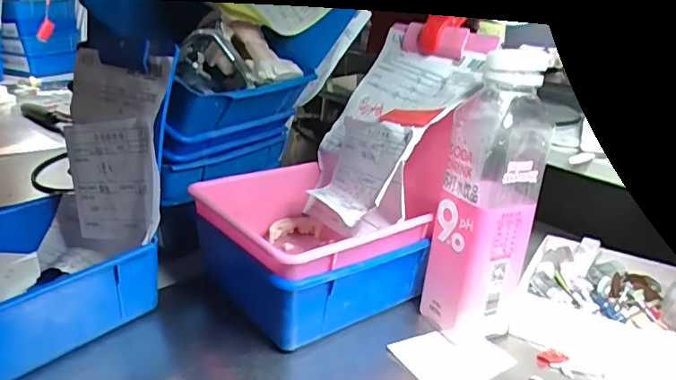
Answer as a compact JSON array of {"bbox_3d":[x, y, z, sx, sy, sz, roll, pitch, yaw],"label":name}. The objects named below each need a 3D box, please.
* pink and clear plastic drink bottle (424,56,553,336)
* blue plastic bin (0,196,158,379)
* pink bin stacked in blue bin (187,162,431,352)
[{"bbox_3d":[0.109,0.009,0.380,0.056,0.207,0.053,-10,26,-29],"label":"pink and clear plastic drink bottle"},{"bbox_3d":[-0.246,0.071,0.379,0.155,0.064,0.161,20,28,36],"label":"blue plastic bin"},{"bbox_3d":[-0.029,0.047,0.432,0.141,0.086,0.155,-14,27,-35],"label":"pink bin stacked in blue bin"}]

